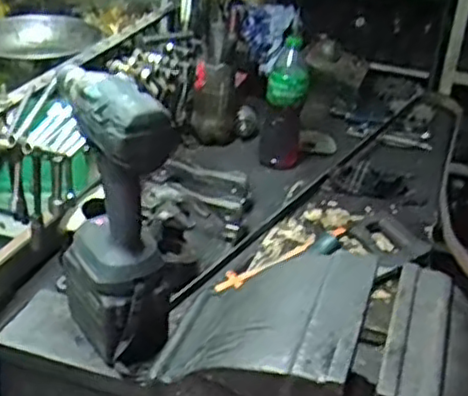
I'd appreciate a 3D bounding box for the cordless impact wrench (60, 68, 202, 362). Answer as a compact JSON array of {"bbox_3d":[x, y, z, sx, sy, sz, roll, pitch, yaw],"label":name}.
[{"bbox_3d":[-0.119,0.028,0.696,0.074,0.312,0.162,-17,36,-34],"label":"cordless impact wrench"}]

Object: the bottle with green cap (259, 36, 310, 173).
[{"bbox_3d":[0.097,-0.166,1.356,0.081,0.248,0.073,7,29,5],"label":"bottle with green cap"}]

